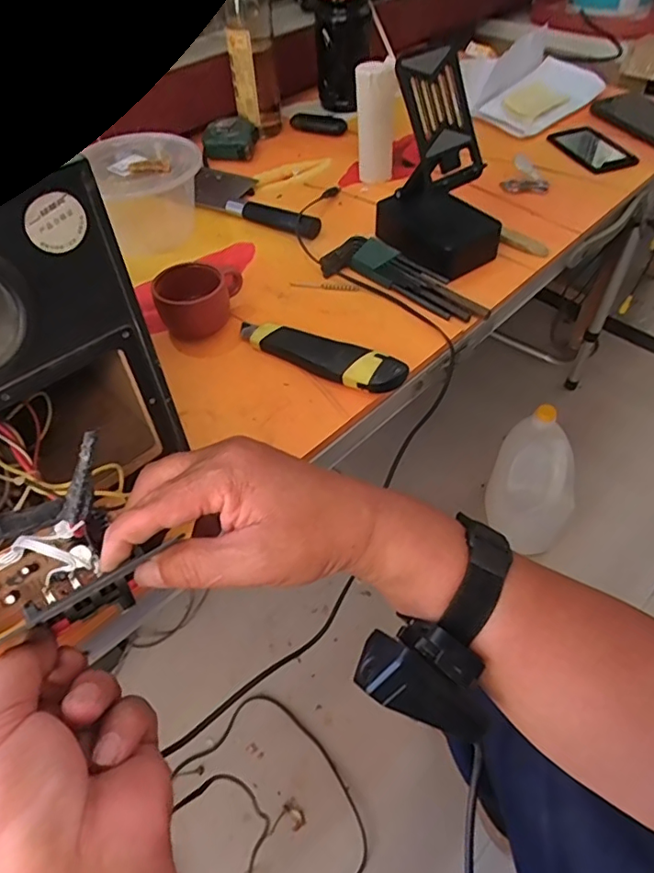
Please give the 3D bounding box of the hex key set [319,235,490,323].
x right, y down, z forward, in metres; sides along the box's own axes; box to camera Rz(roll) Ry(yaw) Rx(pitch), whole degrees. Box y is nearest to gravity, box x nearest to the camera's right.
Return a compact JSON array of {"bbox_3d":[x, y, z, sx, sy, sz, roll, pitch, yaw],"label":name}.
[{"bbox_3d":[0.079,-0.159,0.536,0.173,0.022,0.057,28,57,24],"label":"hex key set"}]

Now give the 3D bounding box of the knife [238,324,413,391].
[{"bbox_3d":[-0.010,-0.074,0.472,0.159,0.021,0.043,24,55,21],"label":"knife"}]

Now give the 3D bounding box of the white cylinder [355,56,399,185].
[{"bbox_3d":[0.057,-0.367,0.636,0.046,0.129,0.035,4,50,6],"label":"white cylinder"}]

